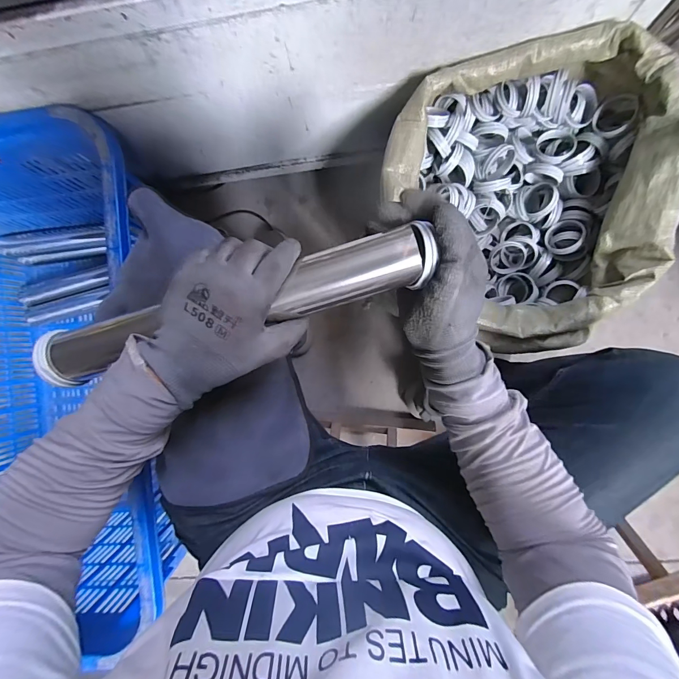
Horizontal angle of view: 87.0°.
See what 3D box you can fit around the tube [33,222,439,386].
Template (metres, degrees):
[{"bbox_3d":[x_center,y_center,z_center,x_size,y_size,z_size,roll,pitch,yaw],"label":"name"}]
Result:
[{"bbox_3d":[-0.106,-0.030,0.343,0.380,0.045,0.053,-14,91,9],"label":"tube"}]

